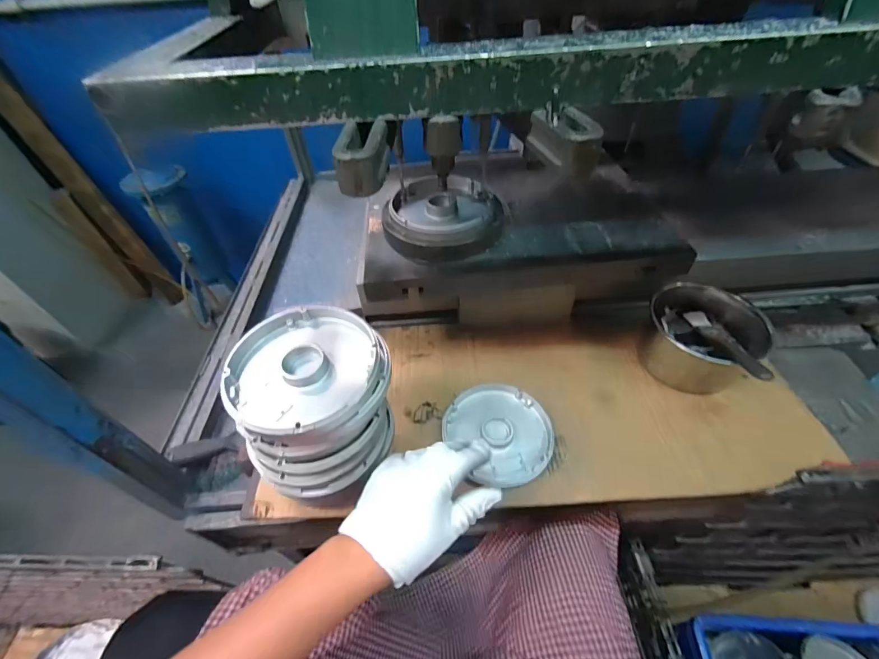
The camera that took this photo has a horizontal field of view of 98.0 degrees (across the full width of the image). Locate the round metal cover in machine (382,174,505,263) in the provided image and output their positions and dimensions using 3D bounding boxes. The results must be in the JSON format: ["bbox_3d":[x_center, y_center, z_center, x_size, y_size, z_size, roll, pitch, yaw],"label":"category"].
[{"bbox_3d":[0.004,-0.155,0.522,0.156,0.038,0.152,-1,48,2],"label":"round metal cover in machine"}]

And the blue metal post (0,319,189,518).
[{"bbox_3d":[-0.403,0.127,0.442,0.050,0.354,0.066,18,52,18],"label":"blue metal post"}]

